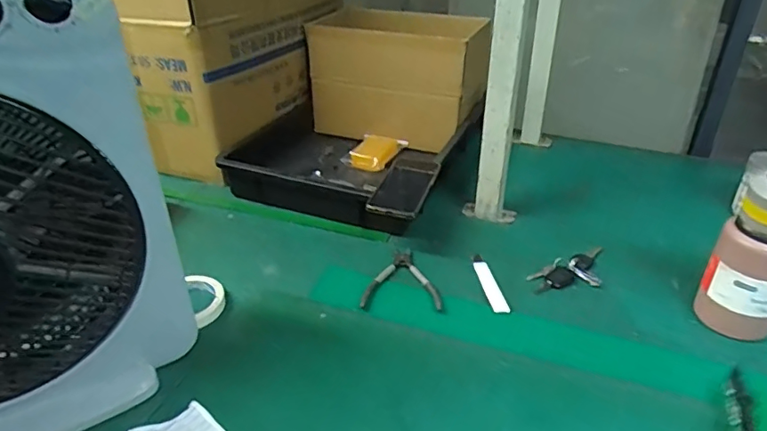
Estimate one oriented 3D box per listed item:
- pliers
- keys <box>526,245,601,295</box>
[{"bbox_3d":[0.024,0.086,0.752,0.107,0.015,0.141,-1,31,-1],"label":"pliers"},{"bbox_3d":[0.276,0.082,0.764,0.145,0.012,0.068,-12,33,-18],"label":"keys"}]

